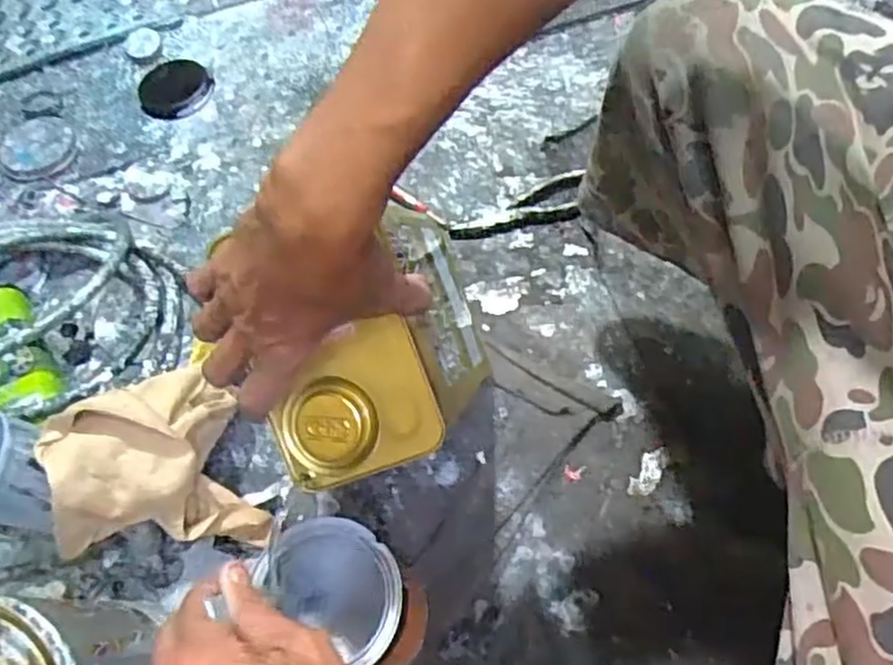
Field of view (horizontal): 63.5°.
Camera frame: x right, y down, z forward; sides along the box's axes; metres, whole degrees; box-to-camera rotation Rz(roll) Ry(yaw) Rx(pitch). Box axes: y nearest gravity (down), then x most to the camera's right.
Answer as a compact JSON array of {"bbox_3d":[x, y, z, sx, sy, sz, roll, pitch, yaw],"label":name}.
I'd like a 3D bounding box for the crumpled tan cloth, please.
[{"bbox_3d":[-0.242,0.113,0.607,0.140,0.146,0.132,-13,64,-3],"label":"crumpled tan cloth"}]

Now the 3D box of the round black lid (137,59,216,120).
[{"bbox_3d":[-0.330,-0.296,0.879,0.088,0.012,0.089,-1,64,3],"label":"round black lid"}]

